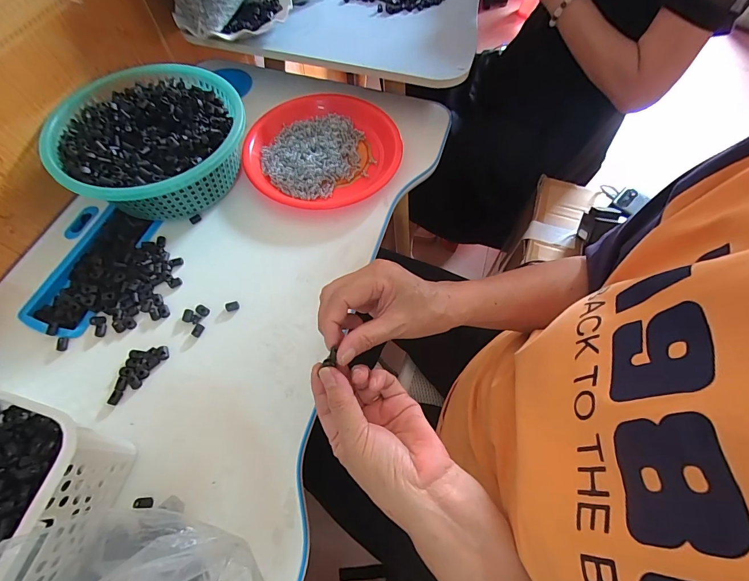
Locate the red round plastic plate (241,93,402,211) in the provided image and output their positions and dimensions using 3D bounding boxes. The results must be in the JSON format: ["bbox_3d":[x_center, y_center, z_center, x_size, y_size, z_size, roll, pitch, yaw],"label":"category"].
[{"bbox_3d":[-0.079,-0.215,0.536,0.224,0.022,0.229,0,63,0],"label":"red round plastic plate"}]

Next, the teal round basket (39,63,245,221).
[{"bbox_3d":[-0.294,-0.200,0.491,0.225,0.084,0.240,0,63,0],"label":"teal round basket"}]

